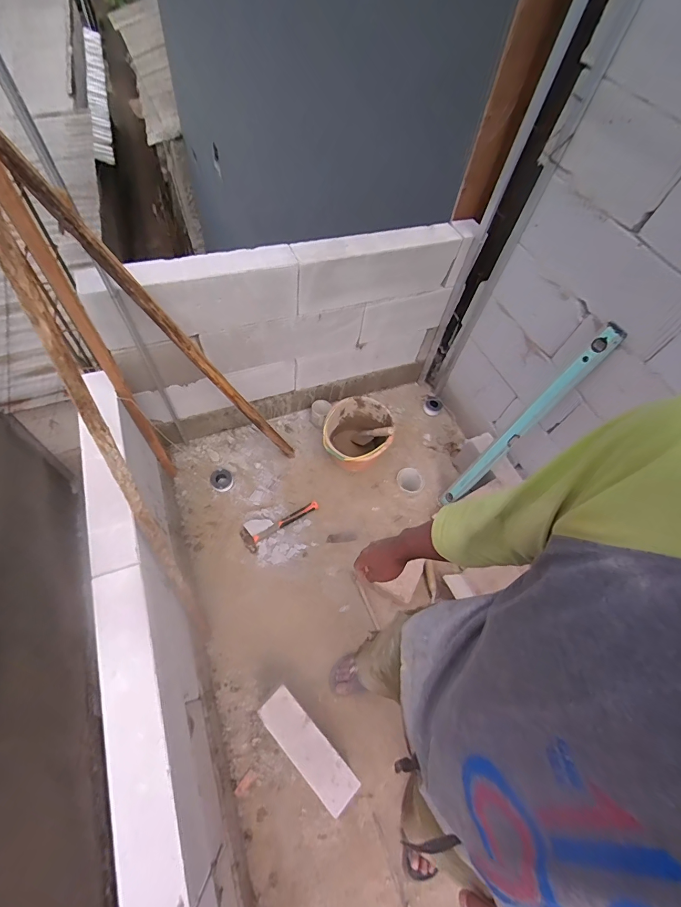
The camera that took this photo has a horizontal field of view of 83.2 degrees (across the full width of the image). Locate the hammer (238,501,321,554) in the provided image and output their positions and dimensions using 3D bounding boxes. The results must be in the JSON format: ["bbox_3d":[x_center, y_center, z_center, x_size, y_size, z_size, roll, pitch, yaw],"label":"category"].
[{"bbox_3d":[-0.239,0.271,1.541,0.330,0.048,0.106,-30,68,-23],"label":"hammer"}]

